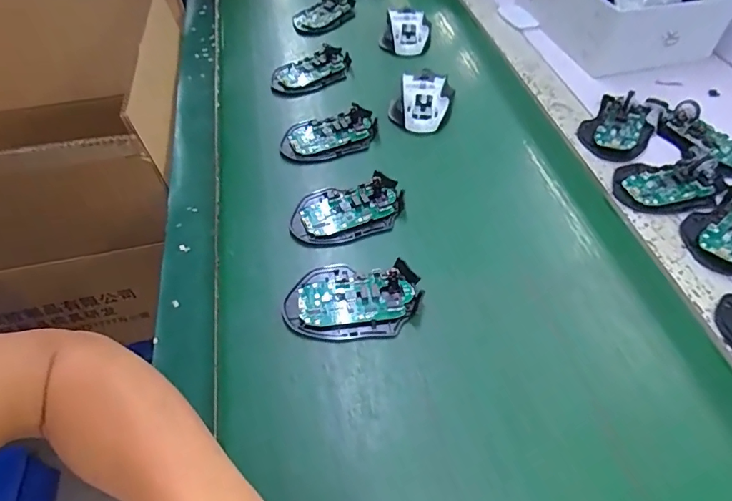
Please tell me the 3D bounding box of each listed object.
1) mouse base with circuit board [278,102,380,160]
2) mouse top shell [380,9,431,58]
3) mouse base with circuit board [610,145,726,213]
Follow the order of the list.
[{"bbox_3d":[-0.042,-0.139,0.549,0.113,0.016,0.069,-14,52,-11],"label":"mouse base with circuit board"},{"bbox_3d":[0.060,-0.324,0.684,0.074,0.036,0.078,3,51,3],"label":"mouse top shell"},{"bbox_3d":[0.326,-0.077,0.490,0.125,0.024,0.075,-12,52,-10],"label":"mouse base with circuit board"}]

